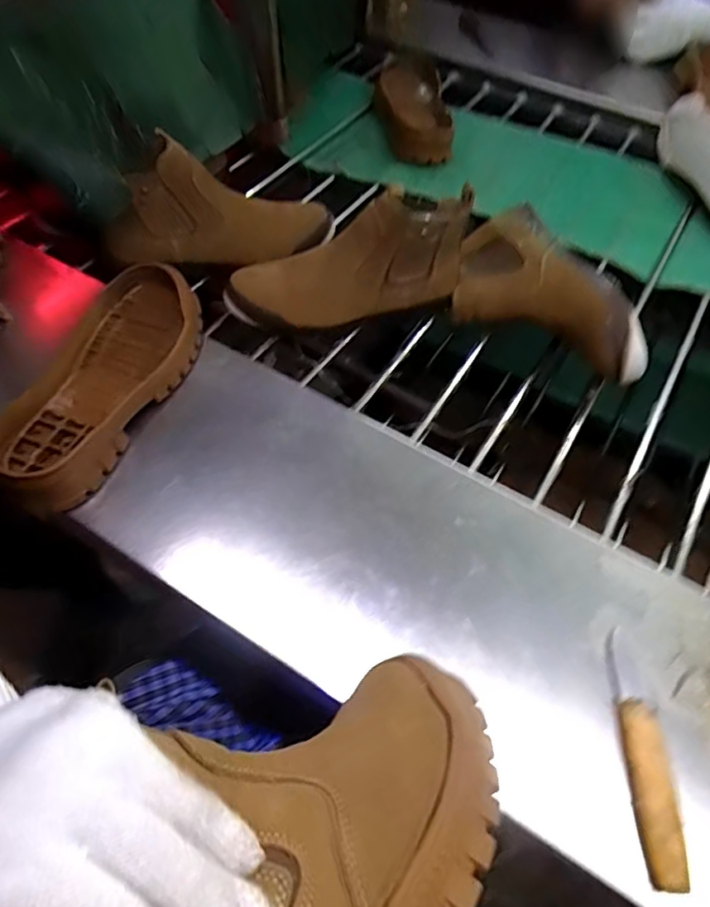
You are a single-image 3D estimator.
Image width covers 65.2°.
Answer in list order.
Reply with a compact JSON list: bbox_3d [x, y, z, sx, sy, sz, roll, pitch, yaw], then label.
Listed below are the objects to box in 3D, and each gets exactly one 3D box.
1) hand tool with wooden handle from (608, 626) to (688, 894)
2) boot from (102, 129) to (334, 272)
[{"bbox_3d":[0.203,0.210,0.396,0.026,0.028,0.160,5,59,0],"label":"hand tool with wooden handle"},{"bbox_3d":[-0.171,-0.292,0.735,0.276,0.158,0.098,4,33,-39],"label":"boot"}]

